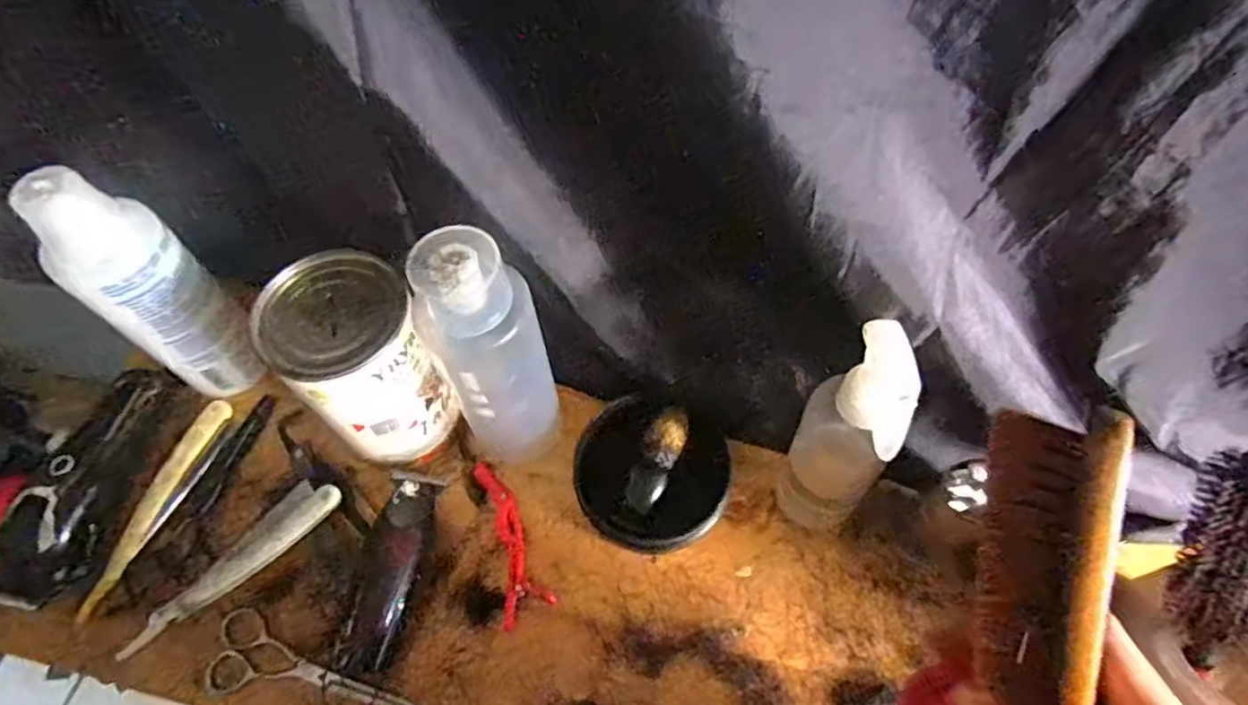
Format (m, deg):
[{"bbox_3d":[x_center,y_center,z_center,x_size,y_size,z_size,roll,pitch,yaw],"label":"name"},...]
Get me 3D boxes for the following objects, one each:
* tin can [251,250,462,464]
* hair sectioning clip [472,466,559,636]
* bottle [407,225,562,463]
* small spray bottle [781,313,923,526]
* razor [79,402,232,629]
[{"bbox_3d":[-0.158,0.007,0.417,0.077,0.112,0.086,-28,62,-14],"label":"tin can"},{"bbox_3d":[-0.074,0.119,0.440,0.031,0.018,0.106,-16,59,-7],"label":"hair sectioning clip"},{"bbox_3d":[-0.072,0.006,0.392,0.055,0.182,0.061,-16,59,-7],"label":"bottle"},{"bbox_3d":[0.113,0.054,0.368,0.039,0.184,0.049,14,61,11],"label":"small spray bottle"},{"bbox_3d":[-0.324,0.100,0.463,0.031,0.008,0.151,17,61,13],"label":"razor"}]

